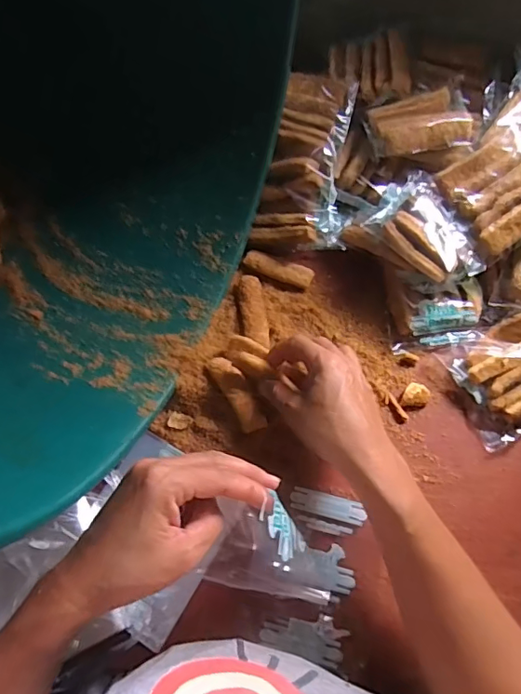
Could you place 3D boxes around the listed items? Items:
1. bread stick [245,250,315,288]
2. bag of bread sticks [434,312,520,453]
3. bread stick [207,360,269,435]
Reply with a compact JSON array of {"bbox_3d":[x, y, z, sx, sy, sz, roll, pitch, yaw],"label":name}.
[{"bbox_3d":[0.017,-0.074,0.497,0.067,0.014,0.020,17,70,5],"label":"bread stick"},{"bbox_3d":[0.222,0.024,0.448,0.103,0.026,0.093,-21,72,-8],"label":"bag of bread sticks"},{"bbox_3d":[-0.019,0.039,0.441,0.023,0.014,0.069,-28,73,-11],"label":"bread stick"}]

